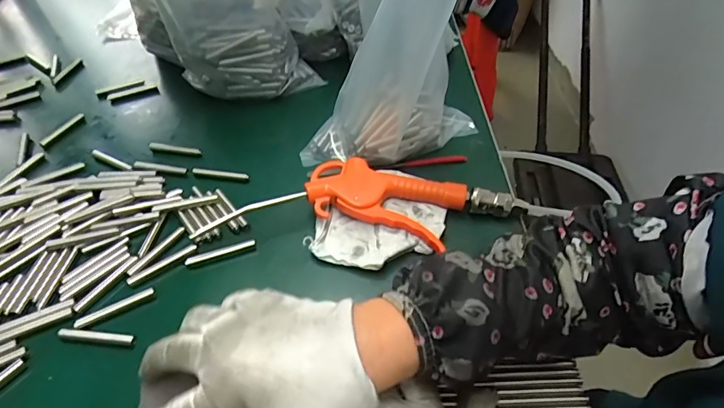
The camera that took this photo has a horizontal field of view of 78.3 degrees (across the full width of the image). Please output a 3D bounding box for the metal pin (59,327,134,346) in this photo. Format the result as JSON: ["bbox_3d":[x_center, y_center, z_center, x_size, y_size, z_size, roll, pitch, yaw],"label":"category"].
[{"bbox_3d":[-0.197,0.097,0.327,0.056,0.005,0.008,4,47,5],"label":"metal pin"}]

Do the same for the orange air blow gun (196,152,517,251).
[{"bbox_3d":[0.001,0.002,0.391,0.254,0.035,0.085,0,47,1],"label":"orange air blow gun"}]

